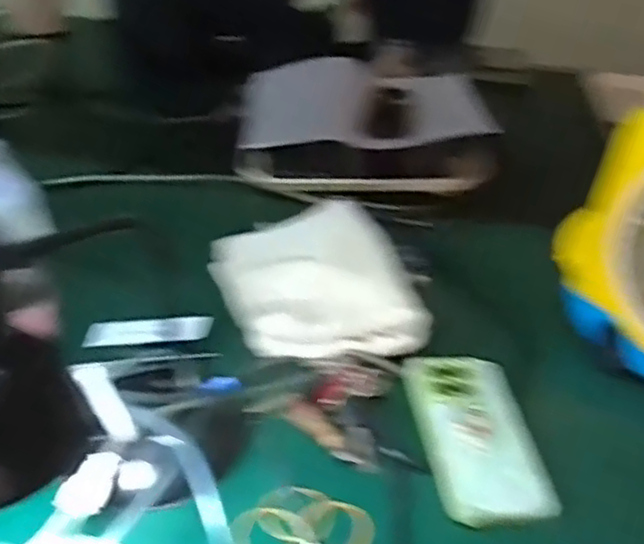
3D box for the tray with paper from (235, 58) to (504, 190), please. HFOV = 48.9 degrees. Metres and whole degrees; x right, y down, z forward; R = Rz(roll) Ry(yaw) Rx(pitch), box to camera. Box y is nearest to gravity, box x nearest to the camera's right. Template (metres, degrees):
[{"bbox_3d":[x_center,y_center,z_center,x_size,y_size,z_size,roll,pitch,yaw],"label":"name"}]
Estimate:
[{"bbox_3d":[0.057,-0.207,0.950,0.310,0.083,0.267,2,37,-1],"label":"tray with paper"}]

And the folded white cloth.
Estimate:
[{"bbox_3d":[-0.013,0.003,0.695,0.167,0.043,0.221,-8,38,-15],"label":"folded white cloth"}]

